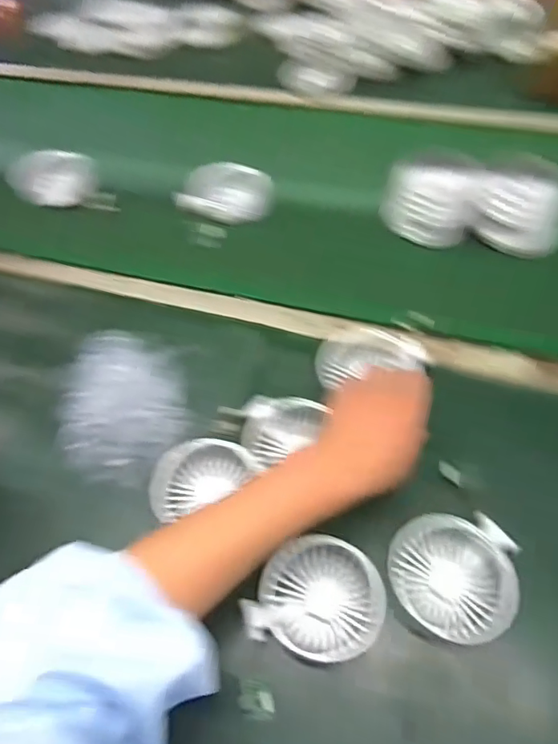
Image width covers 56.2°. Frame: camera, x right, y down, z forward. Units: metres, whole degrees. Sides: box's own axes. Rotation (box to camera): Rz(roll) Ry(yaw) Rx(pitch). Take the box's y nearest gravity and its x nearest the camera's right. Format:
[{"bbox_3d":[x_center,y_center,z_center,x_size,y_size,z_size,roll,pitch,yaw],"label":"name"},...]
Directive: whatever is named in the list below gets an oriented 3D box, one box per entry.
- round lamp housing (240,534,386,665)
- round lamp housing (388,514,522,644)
[{"bbox_3d":[0.033,0.179,0.424,0.100,0.028,0.093,-2,57,2],"label":"round lamp housing"},{"bbox_3d":[0.141,0.163,0.427,0.096,0.028,0.095,-2,57,2],"label":"round lamp housing"}]

